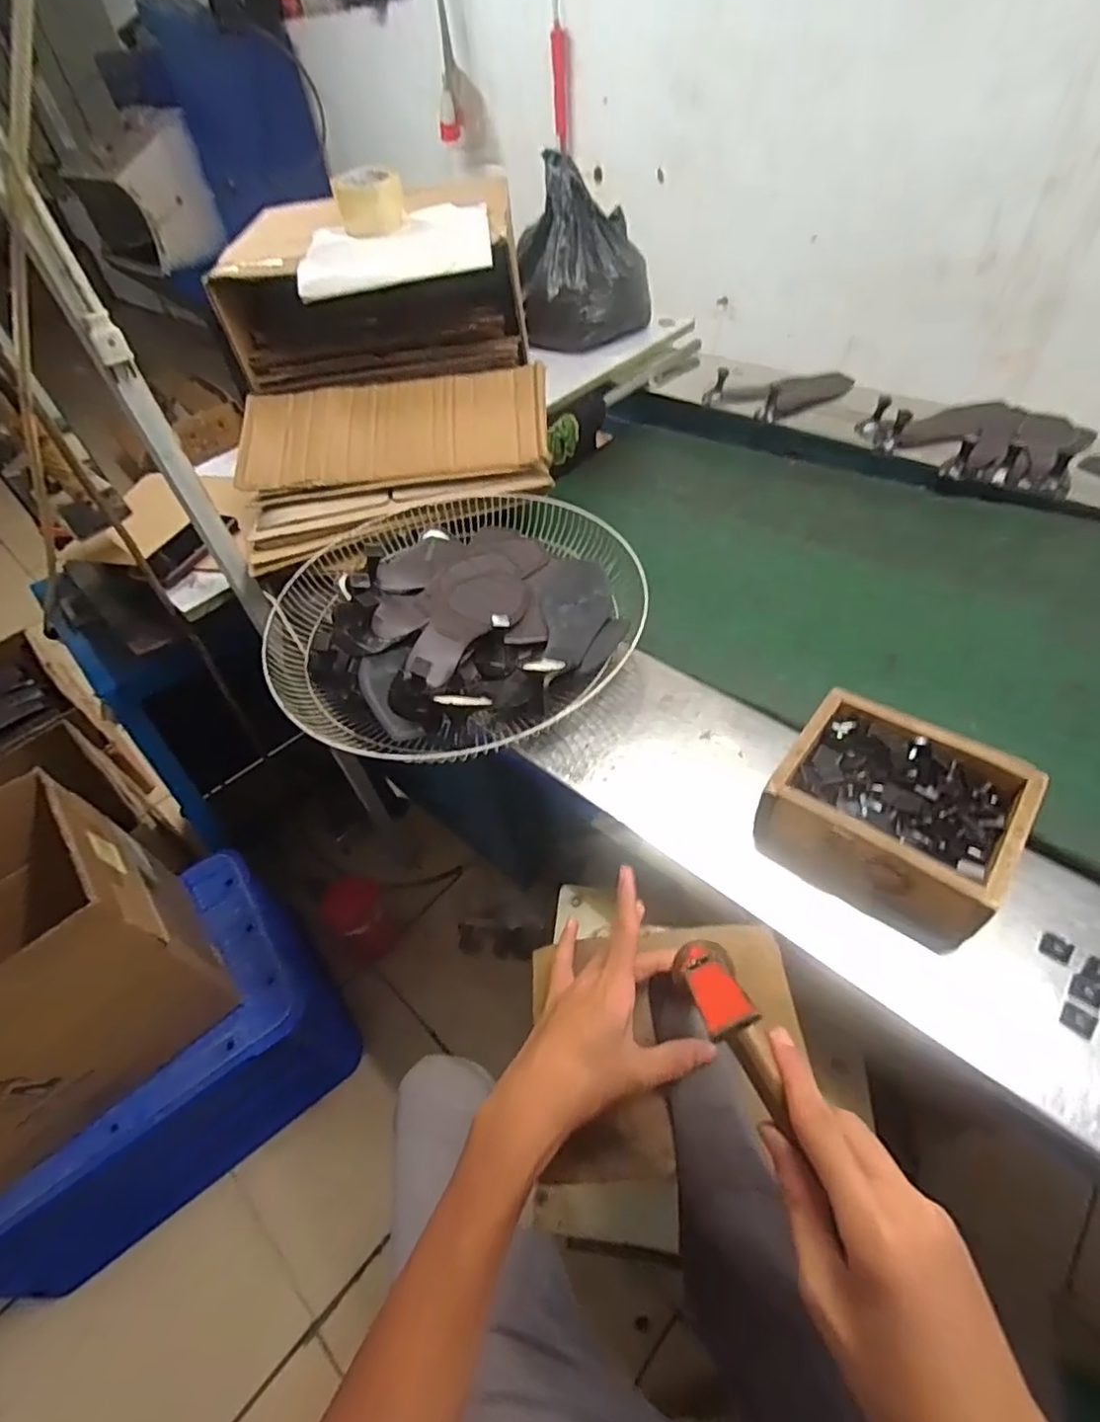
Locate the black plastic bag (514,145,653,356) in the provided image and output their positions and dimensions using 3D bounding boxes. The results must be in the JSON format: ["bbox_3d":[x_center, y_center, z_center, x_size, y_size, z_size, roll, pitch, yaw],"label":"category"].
[{"bbox_3d":[0.083,-0.945,1.291,0.256,0.259,0.281,5,50,11],"label":"black plastic bag"}]

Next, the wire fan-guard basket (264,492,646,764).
[{"bbox_3d":[-0.111,-0.120,0.753,0.426,0.106,0.442,-8,49,0],"label":"wire fan-guard basket"}]

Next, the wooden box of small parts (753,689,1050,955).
[{"bbox_3d":[0.299,0.089,0.548,0.183,0.076,0.172,28,57,27],"label":"wooden box of small parts"}]

